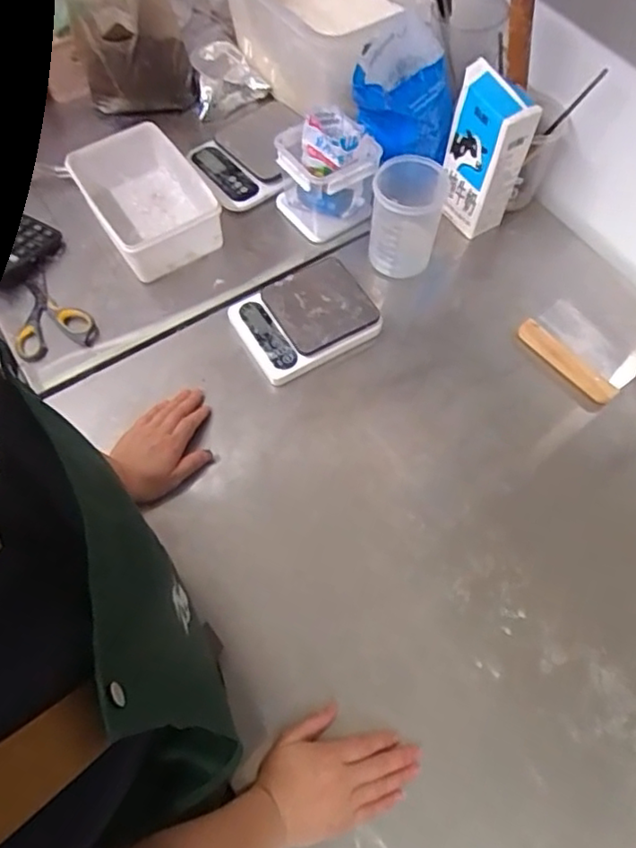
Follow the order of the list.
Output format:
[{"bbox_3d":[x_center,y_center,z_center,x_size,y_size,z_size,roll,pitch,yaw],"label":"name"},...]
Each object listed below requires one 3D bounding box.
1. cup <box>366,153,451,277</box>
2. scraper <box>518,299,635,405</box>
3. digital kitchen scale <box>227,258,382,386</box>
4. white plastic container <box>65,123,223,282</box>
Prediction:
[{"bbox_3d":[0.122,-0.283,0.843,0.095,0.139,0.096,0,63,0],"label":"cup"},{"bbox_3d":[0.369,-0.114,0.822,0.128,0.017,0.146,-40,70,-18],"label":"scraper"},{"bbox_3d":[-0.021,-0.145,0.820,0.173,0.043,0.143,-27,66,-13],"label":"digital kitchen scale"},{"bbox_3d":[-0.244,-0.323,0.883,0.140,0.082,0.211,-28,67,-13],"label":"white plastic container"}]

